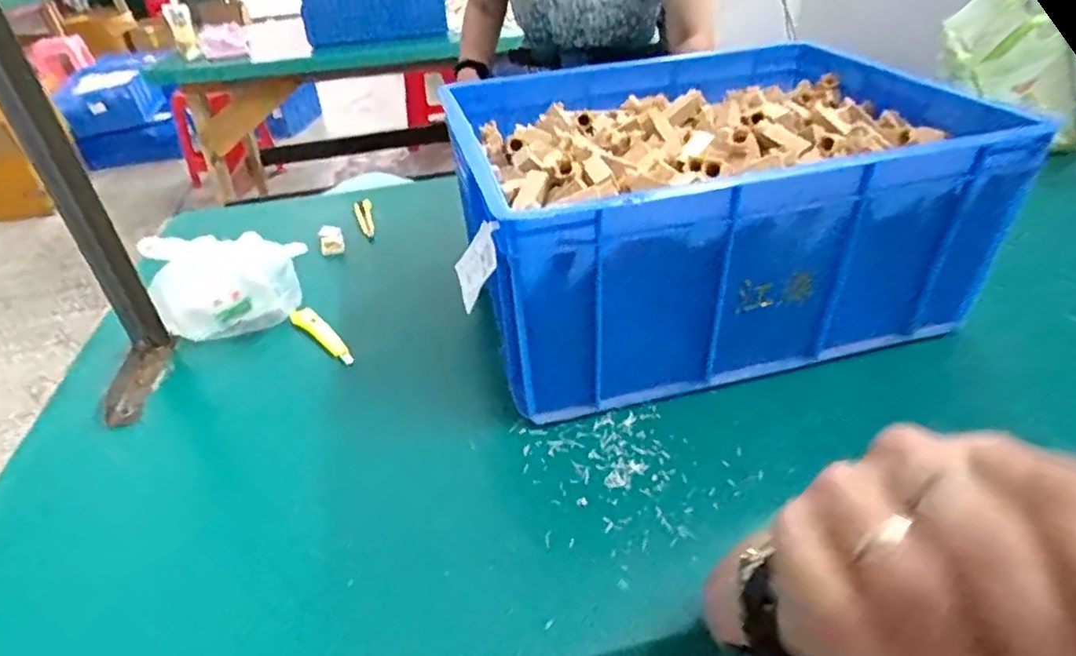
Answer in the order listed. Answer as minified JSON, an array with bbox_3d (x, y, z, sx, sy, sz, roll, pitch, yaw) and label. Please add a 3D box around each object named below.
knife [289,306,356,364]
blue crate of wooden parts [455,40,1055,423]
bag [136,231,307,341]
[{"bbox_3d":[-0.259,0.009,0.738,0.025,0.013,0.123,-31,43,-32],"label":"knife"},{"bbox_3d":[0.171,-0.158,0.723,0.524,0.239,0.407,-9,36,-6],"label":"blue crate of wooden parts"},{"bbox_3d":[-0.378,-0.066,0.762,0.159,0.110,0.105,-11,36,-8],"label":"bag"}]

